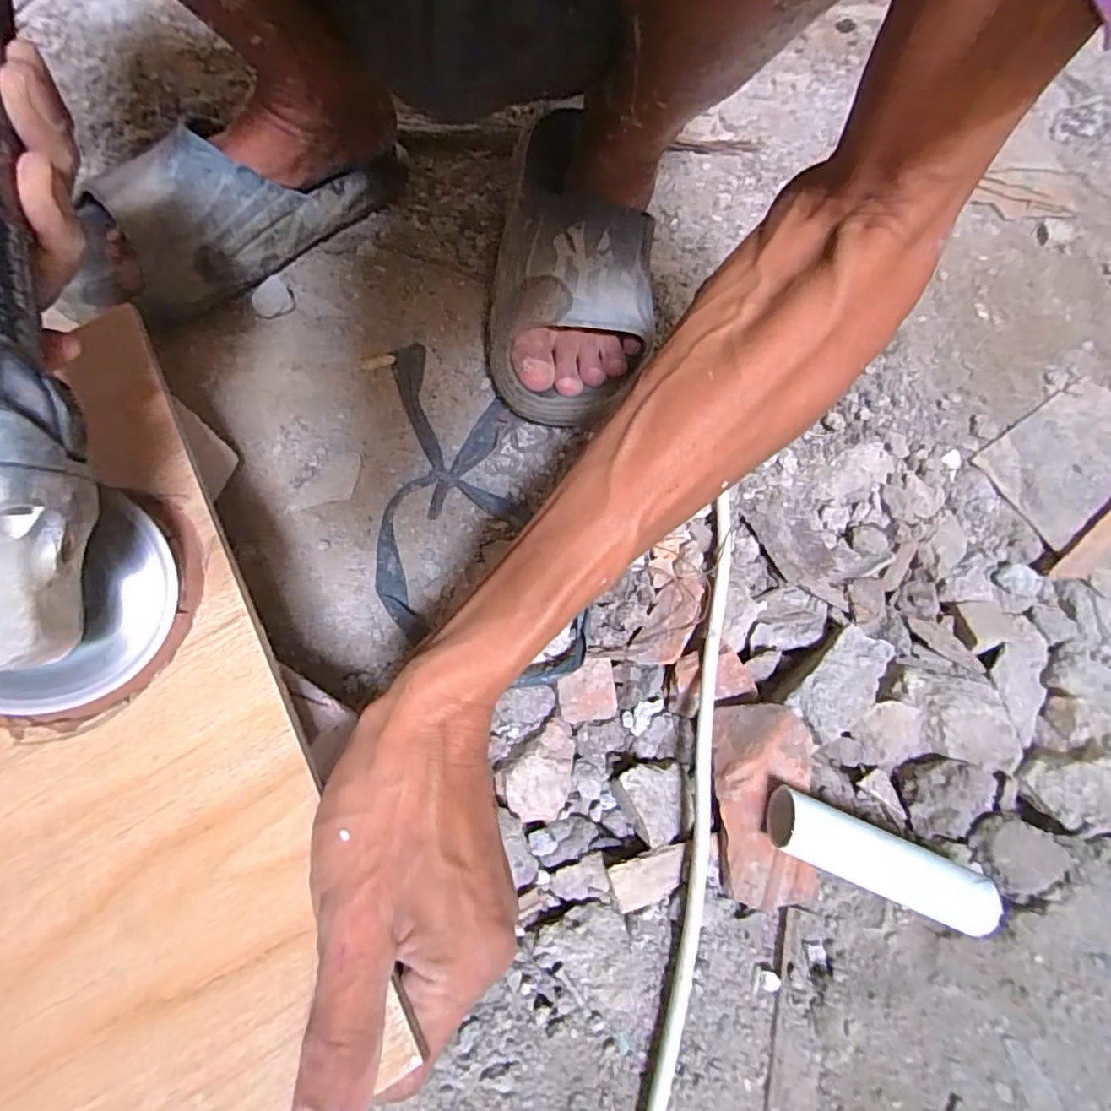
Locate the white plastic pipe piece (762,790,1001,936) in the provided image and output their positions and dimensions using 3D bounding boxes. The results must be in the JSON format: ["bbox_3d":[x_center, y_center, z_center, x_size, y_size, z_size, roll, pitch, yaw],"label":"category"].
[{"bbox_3d":[0.174,0.163,0.316,0.119,0.027,0.030,22,67,7],"label":"white plastic pipe piece"}]

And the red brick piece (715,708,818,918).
[{"bbox_3d":[0.121,0.141,0.342,0.057,0.023,0.108,4,66,-1],"label":"red brick piece"}]

